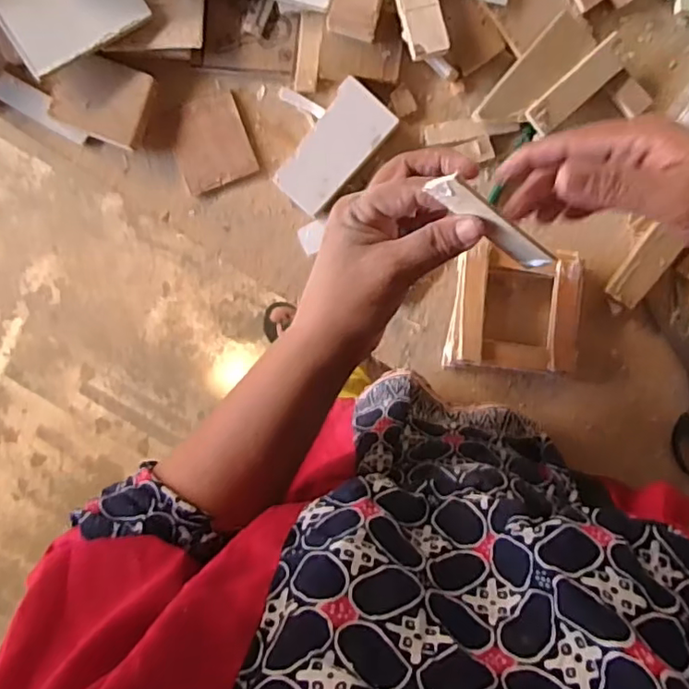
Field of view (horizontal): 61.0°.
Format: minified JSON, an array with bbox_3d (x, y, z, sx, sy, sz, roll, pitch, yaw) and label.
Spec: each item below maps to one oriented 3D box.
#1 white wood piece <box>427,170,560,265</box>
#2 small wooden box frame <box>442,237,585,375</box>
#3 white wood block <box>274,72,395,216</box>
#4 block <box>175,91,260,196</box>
[{"bbox_3d":[0.082,-0.065,0.319,0.081,0.005,0.020,29,141,-21],"label":"white wood piece"},{"bbox_3d":[0.136,-0.027,0.467,0.095,0.040,0.096,7,94,5],"label":"small wooden box frame"},{"bbox_3d":[-0.008,-0.156,0.473,0.050,0.019,0.102,40,96,2],"label":"white wood block"},{"bbox_3d":[-0.110,-0.167,0.487,0.061,0.007,0.071,-20,91,6],"label":"block"}]

